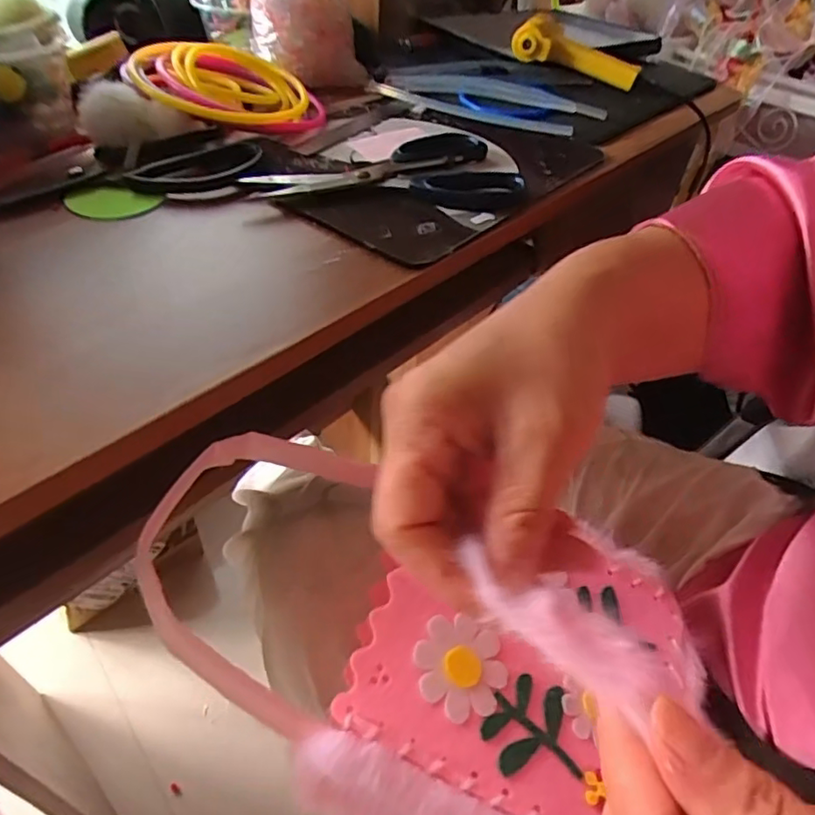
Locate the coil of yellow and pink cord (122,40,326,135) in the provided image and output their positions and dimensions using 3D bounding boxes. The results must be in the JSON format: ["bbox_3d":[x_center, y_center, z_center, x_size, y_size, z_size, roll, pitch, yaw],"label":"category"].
[{"bbox_3d":[-0.137,-0.249,0.455,0.147,0.042,0.124,-25,51,-27],"label":"coil of yellow and pink cord"}]

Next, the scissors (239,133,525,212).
[{"bbox_3d":[-0.017,-0.167,0.409,0.175,0.009,0.109,-3,45,-8],"label":"scissors"}]

